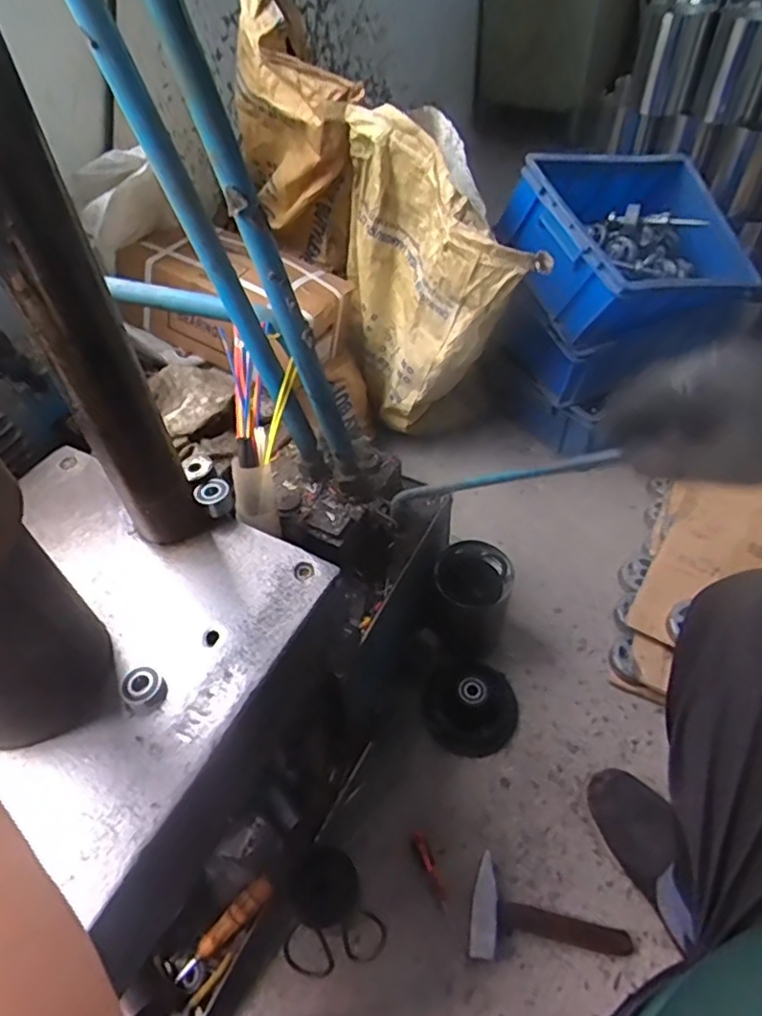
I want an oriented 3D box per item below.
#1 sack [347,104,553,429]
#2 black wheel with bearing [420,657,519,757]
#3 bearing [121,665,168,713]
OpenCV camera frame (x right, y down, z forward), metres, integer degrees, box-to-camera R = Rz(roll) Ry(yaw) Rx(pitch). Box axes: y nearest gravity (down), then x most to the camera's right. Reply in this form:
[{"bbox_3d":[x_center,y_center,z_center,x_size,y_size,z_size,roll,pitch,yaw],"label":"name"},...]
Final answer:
[{"bbox_3d":[0.072,-0.365,1.069,0.139,0.490,0.391,-30,55,-20],"label":"sack"},{"bbox_3d":[0.142,0.295,0.929,0.130,0.060,0.147,33,59,27],"label":"black wheel with bearing"},{"bbox_3d":[-0.201,0.150,0.513,0.037,0.018,0.033,31,58,26],"label":"bearing"}]

